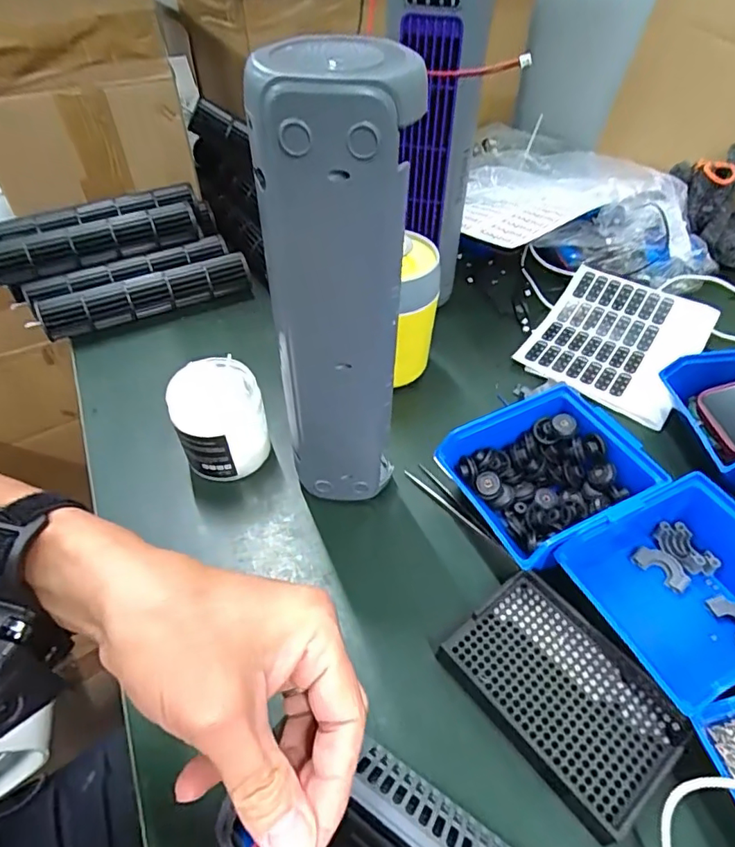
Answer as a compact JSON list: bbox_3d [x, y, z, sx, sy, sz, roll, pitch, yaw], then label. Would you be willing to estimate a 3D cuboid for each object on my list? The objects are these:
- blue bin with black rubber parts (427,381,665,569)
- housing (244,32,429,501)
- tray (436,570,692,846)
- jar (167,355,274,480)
[{"bbox_3d":[0.143,0.042,0.429,0.139,0.063,0.110,-22,53,-18],"label":"blue bin with black rubber parts"},{"bbox_3d":[-0.015,-0.050,0.352,0.081,0.319,0.052,-18,51,-15],"label":"housing"},{"bbox_3d":[0.124,0.171,0.343,0.091,0.014,0.133,-32,56,-25],"label":"tray"},{"bbox_3d":[-0.124,0.001,0.461,0.070,0.091,0.071,-12,50,-10],"label":"jar"}]

